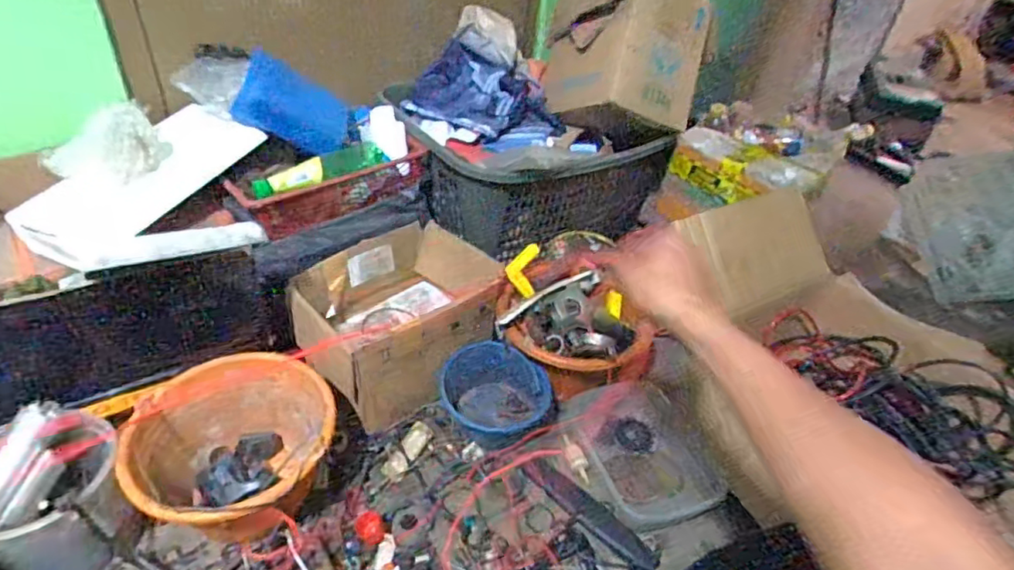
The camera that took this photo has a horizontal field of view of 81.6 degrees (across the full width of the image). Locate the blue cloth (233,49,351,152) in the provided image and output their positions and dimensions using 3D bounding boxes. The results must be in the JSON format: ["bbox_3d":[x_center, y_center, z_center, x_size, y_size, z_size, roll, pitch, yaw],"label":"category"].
[{"bbox_3d":[-0.355,-0.296,0.987,0.175,0.115,0.022,24,-2,-30],"label":"blue cloth"}]

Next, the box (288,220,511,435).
[{"bbox_3d":[-0.180,0.054,1.008,0.324,0.158,0.254,-29,51,-36],"label":"box"}]

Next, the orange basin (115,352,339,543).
[{"bbox_3d":[-0.373,0.233,0.808,0.245,0.156,0.242,4,38,-3],"label":"orange basin"}]

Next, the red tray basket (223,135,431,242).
[{"bbox_3d":[-0.285,-0.170,1.016,0.339,0.072,0.096,-22,47,-32],"label":"red tray basket"}]

